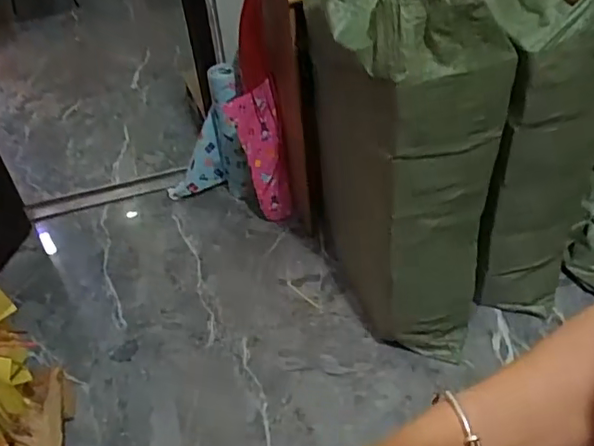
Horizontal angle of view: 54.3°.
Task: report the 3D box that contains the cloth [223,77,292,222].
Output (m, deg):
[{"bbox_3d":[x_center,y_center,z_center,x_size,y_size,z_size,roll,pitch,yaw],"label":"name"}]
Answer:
[{"bbox_3d":[-0.117,-0.206,1.920,0.172,0.495,0.093,-14,40,-9],"label":"cloth"}]

